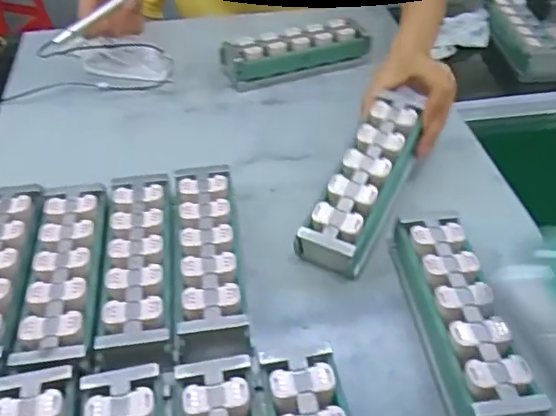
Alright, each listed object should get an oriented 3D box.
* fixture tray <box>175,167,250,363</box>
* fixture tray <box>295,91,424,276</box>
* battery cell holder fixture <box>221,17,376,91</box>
[{"bbox_3d":[-0.059,0.046,0.495,0.057,0.045,0.214,-5,44,-4],"label":"fixture tray"},{"bbox_3d":[0.086,-0.027,0.540,0.056,0.050,0.194,21,64,22],"label":"fixture tray"},{"bbox_3d":[0.025,-0.206,0.758,0.193,0.046,0.061,-14,45,-12],"label":"battery cell holder fixture"}]

